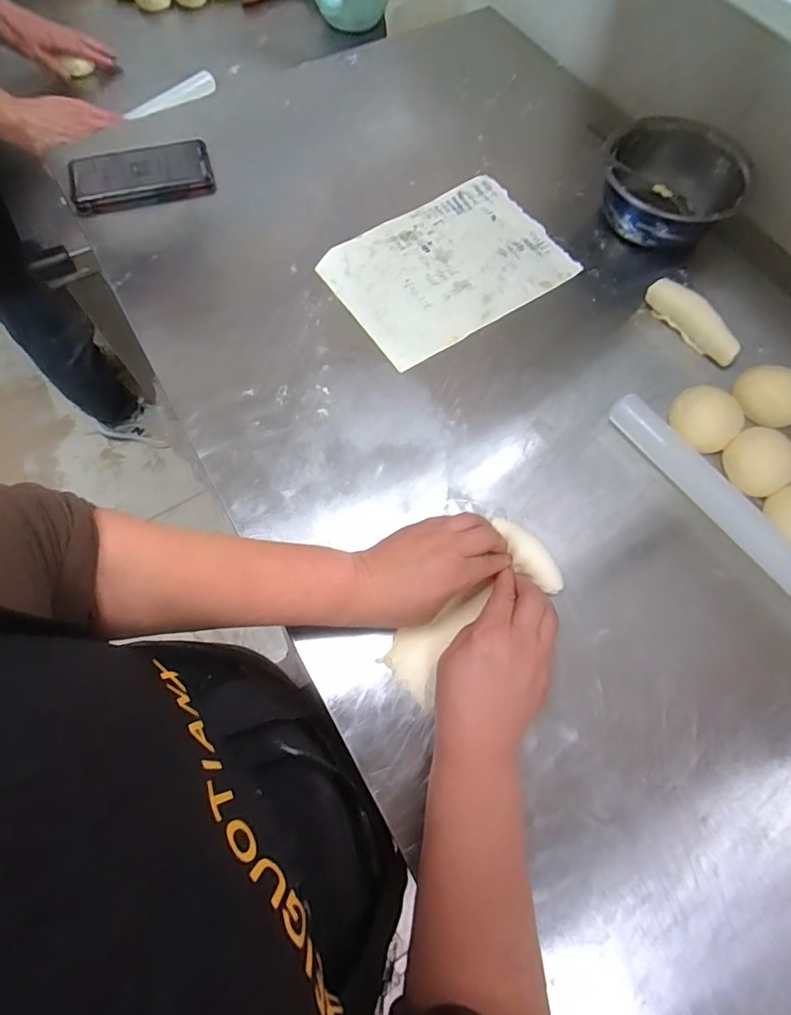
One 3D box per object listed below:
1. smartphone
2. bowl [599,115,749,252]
[{"bbox_3d":[-0.307,-0.401,0.597,0.162,0.017,0.087,-17,69,-8],"label":"smartphone"},{"bbox_3d":[0.308,-0.364,0.568,0.147,0.077,0.137,1,68,-1],"label":"bowl"}]

